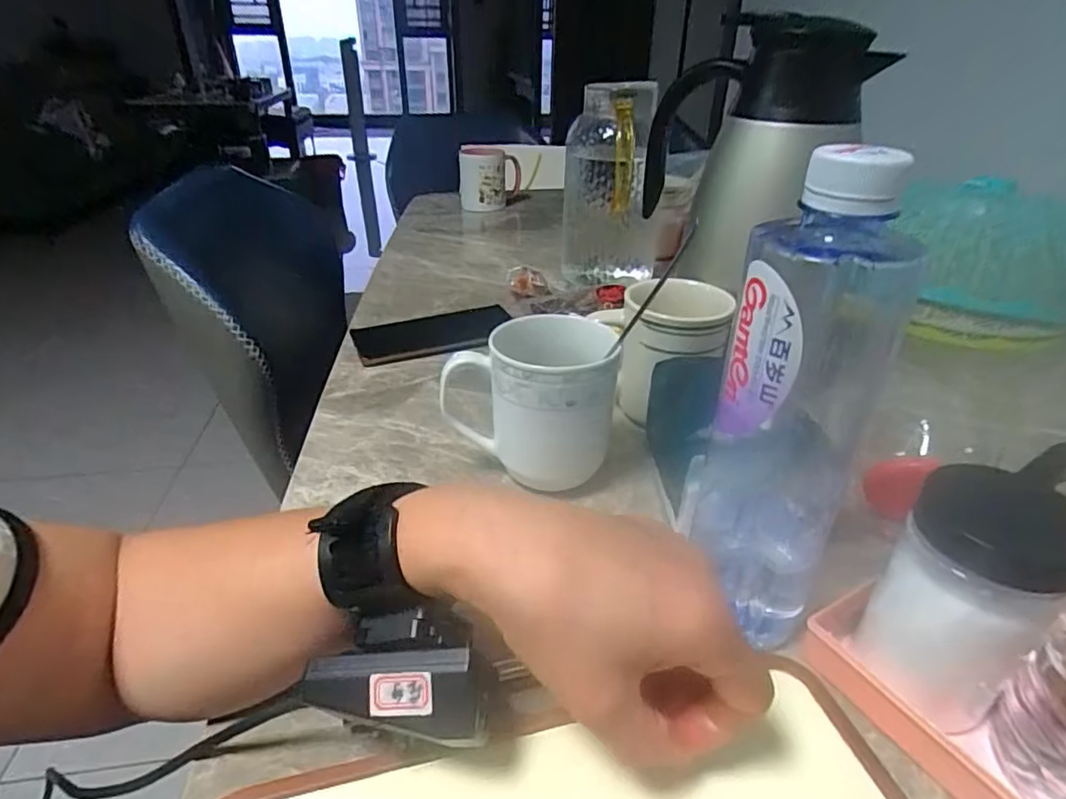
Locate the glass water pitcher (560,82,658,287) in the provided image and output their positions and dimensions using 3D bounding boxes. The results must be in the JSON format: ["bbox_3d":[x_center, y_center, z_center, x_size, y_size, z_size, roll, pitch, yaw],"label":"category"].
[{"bbox_3d":[0.092,-0.253,0.707,0.110,0.217,0.099,2,32,3],"label":"glass water pitcher"}]

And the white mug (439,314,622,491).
[{"bbox_3d":[0.001,0.003,0.391,0.108,0.100,0.079,8,33,12],"label":"white mug"}]

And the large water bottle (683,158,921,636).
[{"bbox_3d":[0.112,0.013,0.268,0.071,0.223,0.071,13,34,20],"label":"large water bottle"}]

